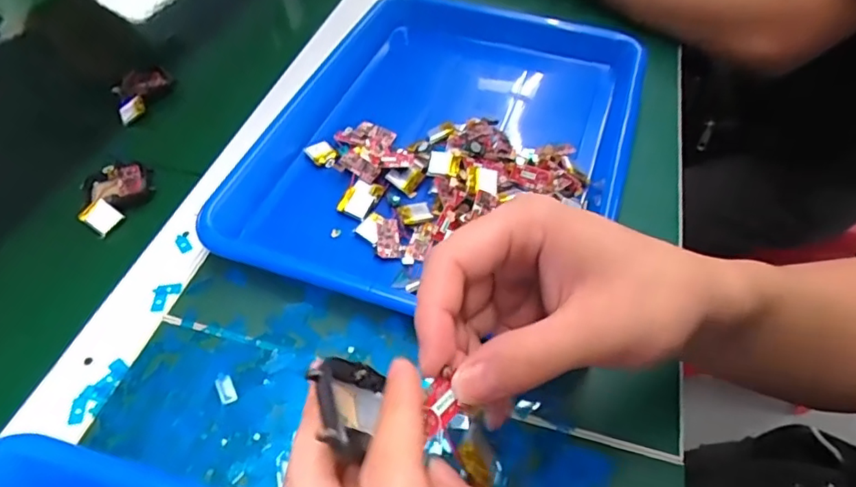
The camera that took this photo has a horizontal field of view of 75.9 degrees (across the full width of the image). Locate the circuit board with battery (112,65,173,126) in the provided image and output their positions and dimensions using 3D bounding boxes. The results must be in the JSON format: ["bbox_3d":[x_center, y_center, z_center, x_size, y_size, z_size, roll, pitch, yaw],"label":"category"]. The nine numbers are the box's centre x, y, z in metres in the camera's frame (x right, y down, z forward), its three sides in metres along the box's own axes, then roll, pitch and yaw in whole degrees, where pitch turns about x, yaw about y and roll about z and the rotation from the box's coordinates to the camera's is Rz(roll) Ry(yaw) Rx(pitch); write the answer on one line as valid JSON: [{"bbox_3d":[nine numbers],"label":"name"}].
[{"bbox_3d":[-0.247,-0.129,0.467,0.033,0.014,0.068,8,52,4],"label":"circuit board with battery"}]

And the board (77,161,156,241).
[{"bbox_3d":[-0.225,-0.035,0.392,0.043,0.013,0.057,21,54,14],"label":"board"}]

